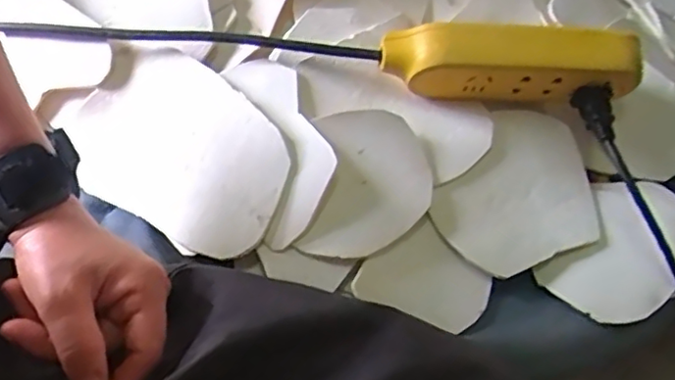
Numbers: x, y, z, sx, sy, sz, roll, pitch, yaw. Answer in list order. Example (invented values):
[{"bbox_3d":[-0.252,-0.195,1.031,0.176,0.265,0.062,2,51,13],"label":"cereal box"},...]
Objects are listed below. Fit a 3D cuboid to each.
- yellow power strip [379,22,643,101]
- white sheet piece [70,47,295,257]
[{"bbox_3d":[0.131,-0.093,0.459,0.198,0.060,0.032,-5,46,-11],"label":"yellow power strip"},{"bbox_3d":[-0.106,-0.029,0.421,0.158,0.008,0.109,27,81,18],"label":"white sheet piece"}]

